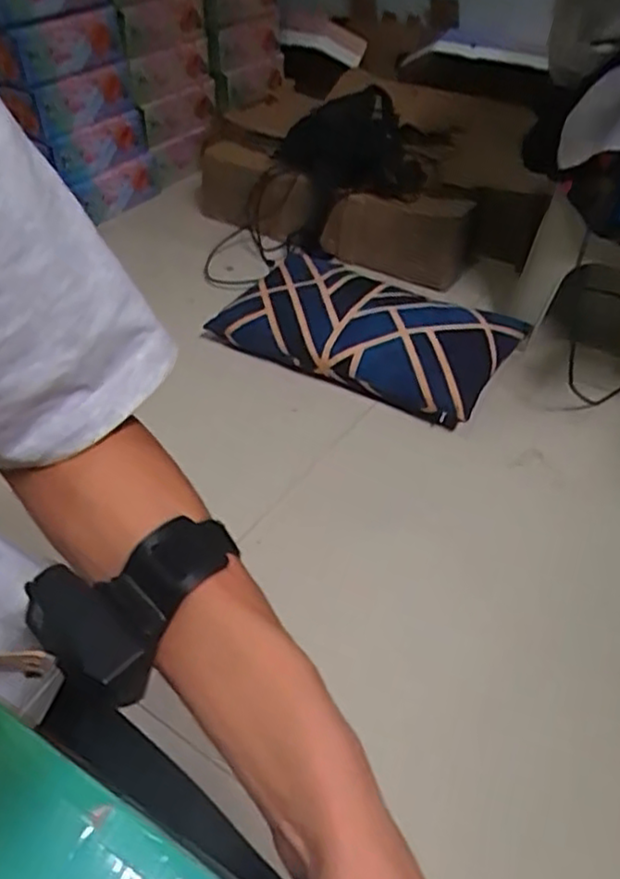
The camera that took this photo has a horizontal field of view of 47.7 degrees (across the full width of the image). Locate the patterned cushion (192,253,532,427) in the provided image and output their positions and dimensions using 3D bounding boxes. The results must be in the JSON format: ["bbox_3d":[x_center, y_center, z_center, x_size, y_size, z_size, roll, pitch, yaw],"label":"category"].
[{"bbox_3d":[0.096,-0.190,1.200,0.462,0.131,0.305,23,48,23],"label":"patterned cushion"}]

